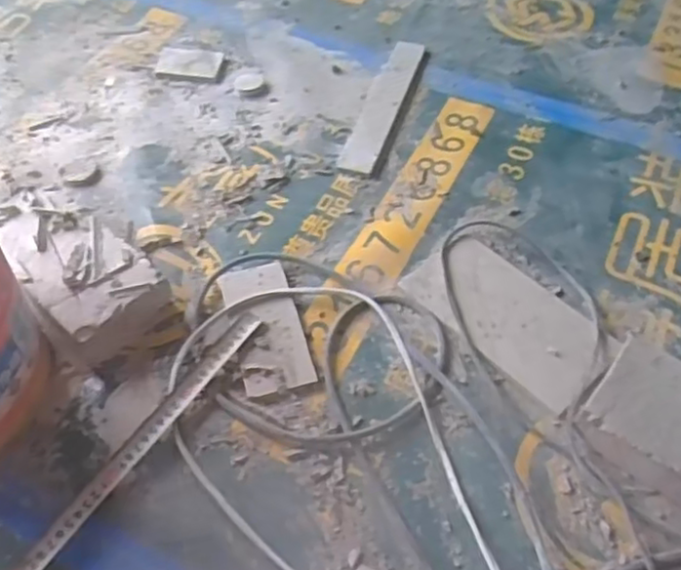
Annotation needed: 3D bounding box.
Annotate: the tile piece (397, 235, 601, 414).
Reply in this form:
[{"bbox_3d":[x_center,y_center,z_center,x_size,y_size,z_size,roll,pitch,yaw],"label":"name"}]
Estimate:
[{"bbox_3d":[0.170,0.028,0.688,0.107,0.016,0.202,-36,61,-23],"label":"tile piece"}]

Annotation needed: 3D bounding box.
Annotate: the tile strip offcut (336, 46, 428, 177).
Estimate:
[{"bbox_3d":[0.056,-0.238,0.883,0.052,0.009,0.255,16,55,12],"label":"tile strip offcut"}]

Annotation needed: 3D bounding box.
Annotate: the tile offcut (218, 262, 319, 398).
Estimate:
[{"bbox_3d":[-0.075,0.039,0.678,0.067,0.009,0.149,-14,55,-10],"label":"tile offcut"}]

